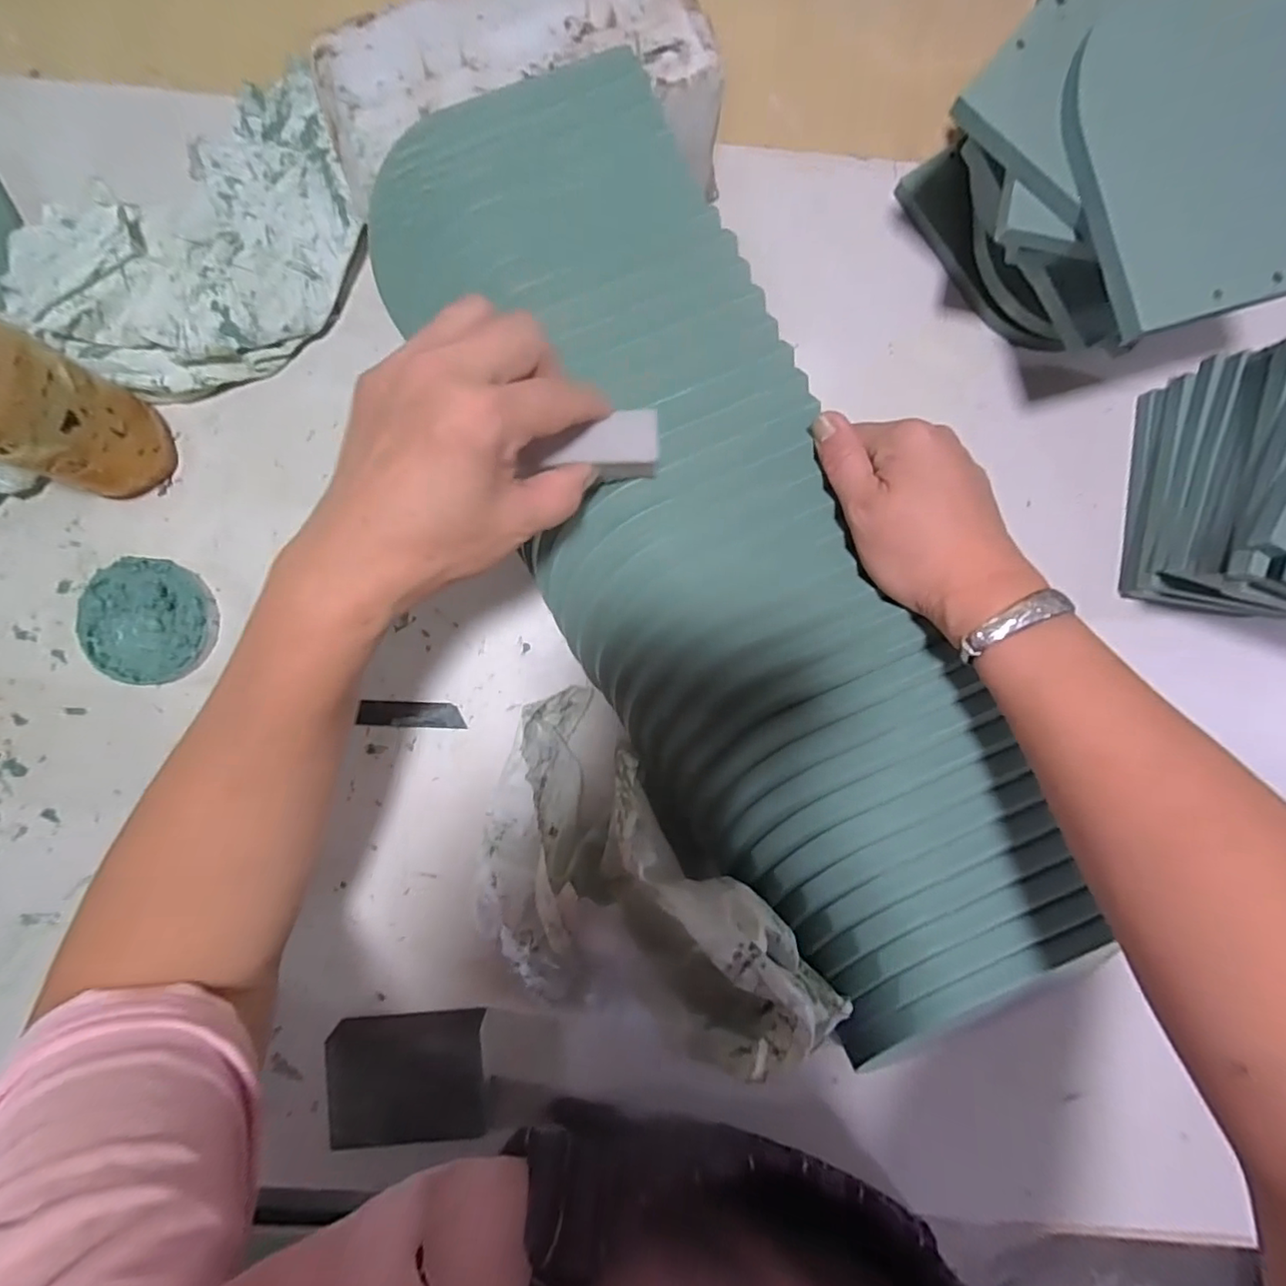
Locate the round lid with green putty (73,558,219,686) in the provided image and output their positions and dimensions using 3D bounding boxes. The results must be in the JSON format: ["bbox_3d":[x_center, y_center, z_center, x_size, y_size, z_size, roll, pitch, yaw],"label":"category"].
[{"bbox_3d":[-0.335,-0.015,0.389,0.082,0.016,0.081,0,88,-2],"label":"round lid with green putty"}]

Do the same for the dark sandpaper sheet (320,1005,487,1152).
[{"bbox_3d":[-0.156,0.290,0.385,0.096,0.022,0.081,-2,88,-2],"label":"dark sandpaper sheet"}]

